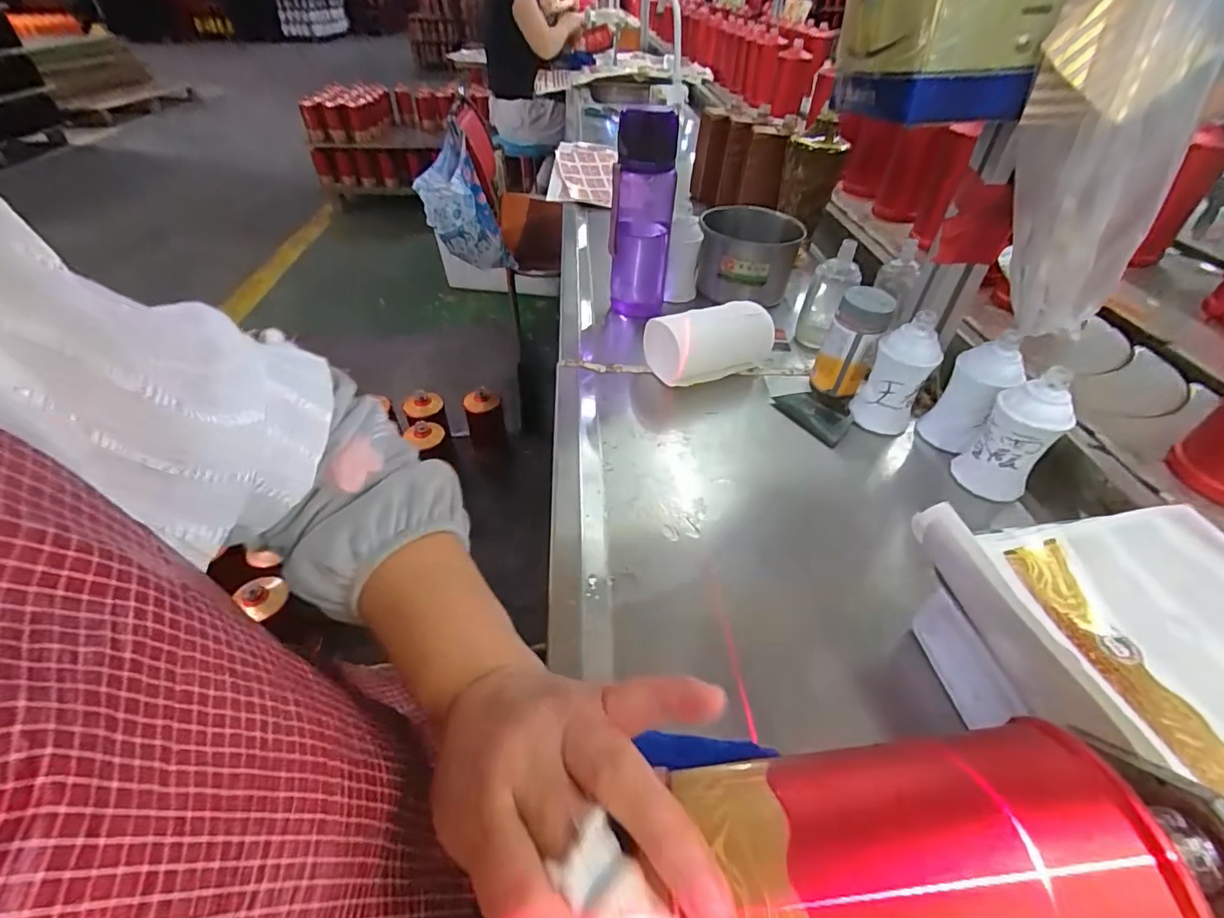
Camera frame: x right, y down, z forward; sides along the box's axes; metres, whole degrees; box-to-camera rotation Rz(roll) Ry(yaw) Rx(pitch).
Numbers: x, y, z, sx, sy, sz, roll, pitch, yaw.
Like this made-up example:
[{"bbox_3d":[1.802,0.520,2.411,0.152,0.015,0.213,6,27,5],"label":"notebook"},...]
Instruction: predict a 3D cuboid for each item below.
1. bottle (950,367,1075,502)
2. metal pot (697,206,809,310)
[{"bbox_3d":[0.349,-0.020,0.453,0.056,0.114,0.044,26,50,24],"label":"bottle"},{"bbox_3d":[0.187,-0.279,0.729,0.133,0.093,0.117,9,45,9],"label":"metal pot"}]

